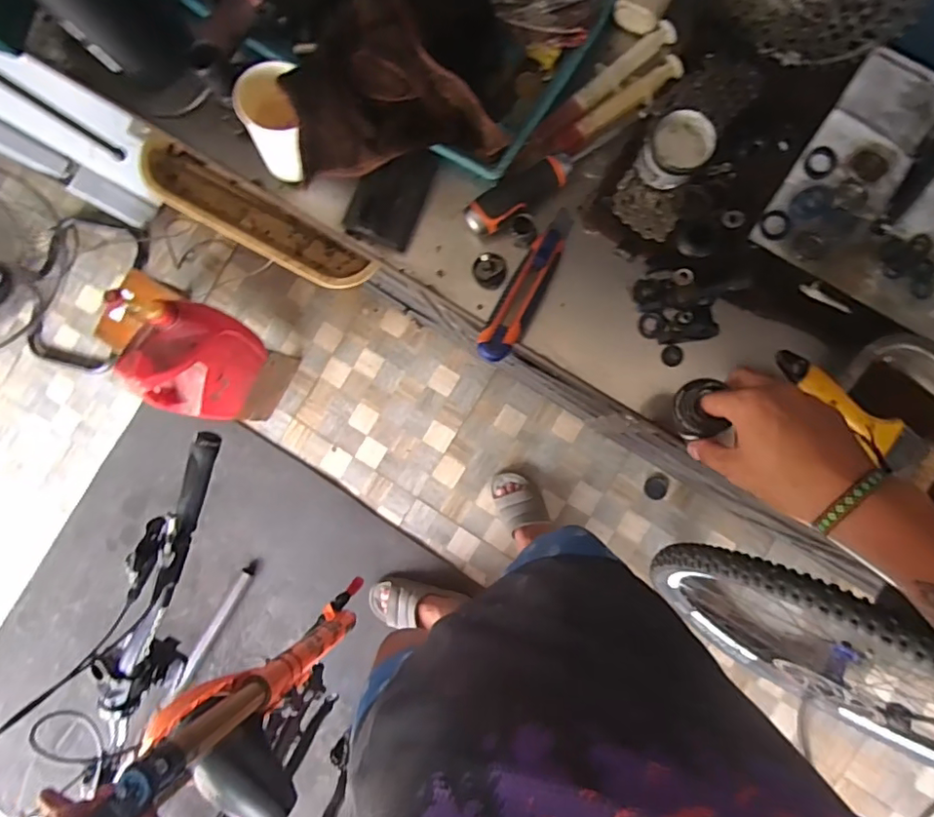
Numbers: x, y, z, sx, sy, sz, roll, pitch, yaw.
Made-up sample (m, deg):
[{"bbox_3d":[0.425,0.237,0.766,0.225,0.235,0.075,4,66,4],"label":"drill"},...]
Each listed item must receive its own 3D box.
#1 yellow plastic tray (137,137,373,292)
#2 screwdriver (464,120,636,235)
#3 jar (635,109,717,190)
[{"bbox_3d":[-0.271,-0.242,0.707,0.347,0.048,0.071,29,91,7],"label":"yellow plastic tray"},{"bbox_3d":[0.078,-0.235,0.544,0.182,0.031,0.040,-34,84,4],"label":"screwdriver"},{"bbox_3d":[0.193,-0.239,0.510,0.055,0.047,0.056,0,87,7],"label":"jar"}]

